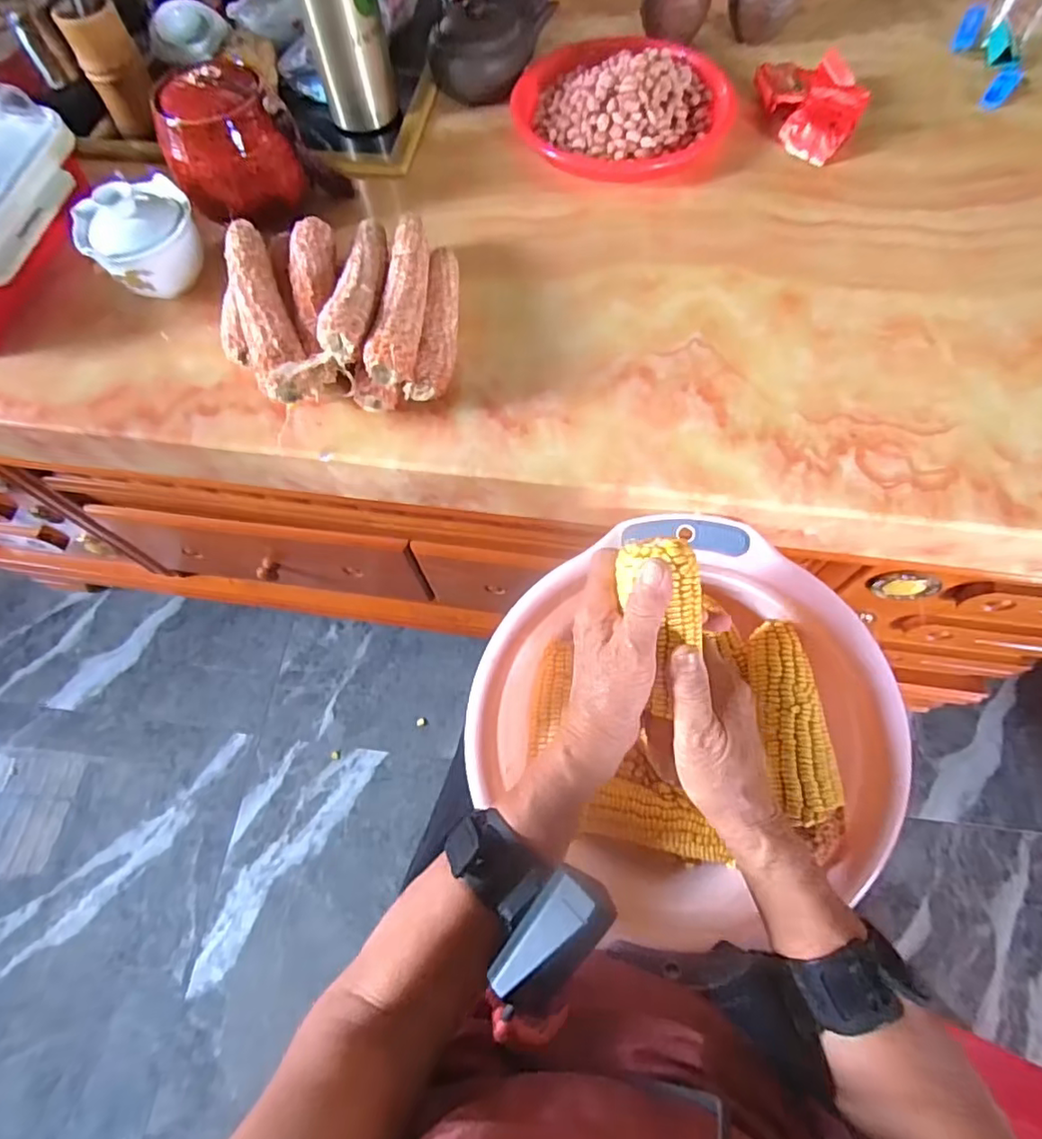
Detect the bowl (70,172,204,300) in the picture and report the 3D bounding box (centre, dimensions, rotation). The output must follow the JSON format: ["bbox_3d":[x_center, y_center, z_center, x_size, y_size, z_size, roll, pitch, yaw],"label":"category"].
[{"bbox_3d":[-0.298,-0.261,0.464,0.082,0.060,0.069,-28,67,-9],"label":"bowl"}]

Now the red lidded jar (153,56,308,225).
[{"bbox_3d":[-0.242,-0.351,0.488,0.096,0.081,0.082,-31,68,-11],"label":"red lidded jar"}]

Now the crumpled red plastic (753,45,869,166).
[{"bbox_3d":[0.260,-0.423,0.535,0.082,0.031,0.125,4,66,5],"label":"crumpled red plastic"}]

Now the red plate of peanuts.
[{"bbox_3d":[0.093,-0.437,0.546,0.183,0.038,0.189,-1,65,3],"label":"red plate of peanuts"}]

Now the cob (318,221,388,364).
[{"bbox_3d":[-0.115,-0.214,0.427,0.031,0.029,0.144,3,66,4],"label":"cob"}]

